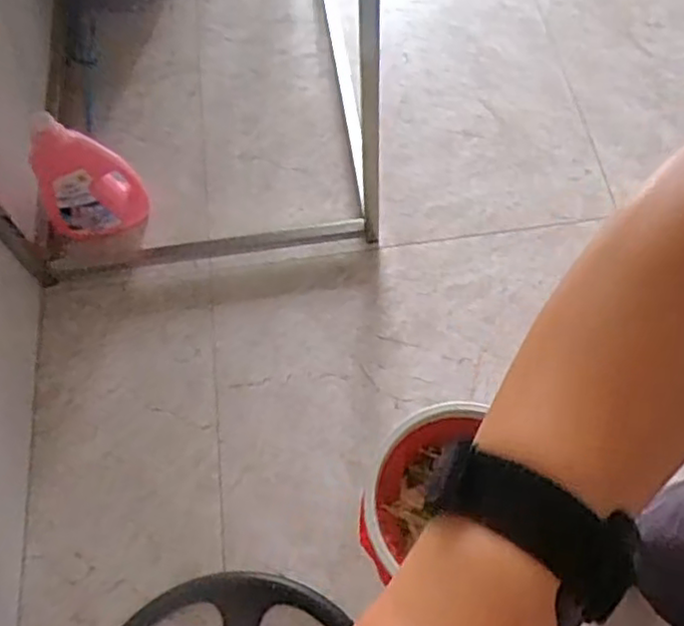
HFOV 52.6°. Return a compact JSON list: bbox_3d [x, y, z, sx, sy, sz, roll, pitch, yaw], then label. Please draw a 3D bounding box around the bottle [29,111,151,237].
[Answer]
[{"bbox_3d":[-0.475,-0.242,1.279,0.173,0.222,0.093,-12,63,-2],"label":"bottle"}]

